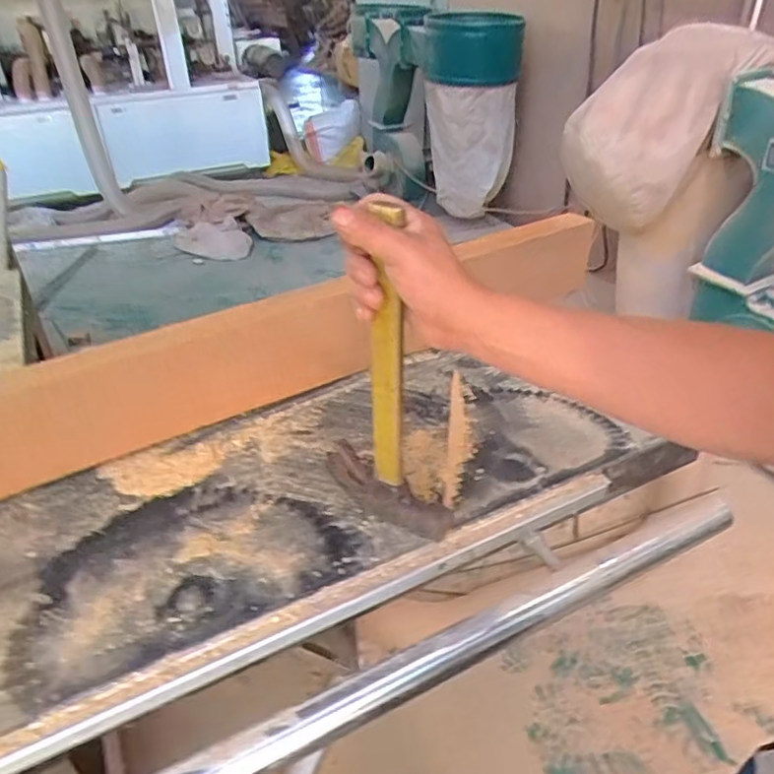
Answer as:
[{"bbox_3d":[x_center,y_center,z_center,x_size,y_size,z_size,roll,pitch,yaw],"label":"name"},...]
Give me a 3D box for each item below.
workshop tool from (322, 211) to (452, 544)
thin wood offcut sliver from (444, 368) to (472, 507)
[{"bbox_3d":[-0.009,-0.005,0.547,0.155,0.316,0.031,24,44,30],"label":"workshop tool"},{"bbox_3d":[0.088,0.056,0.741,0.028,0.008,0.236,3,35,7],"label":"thin wood offcut sliver"}]

